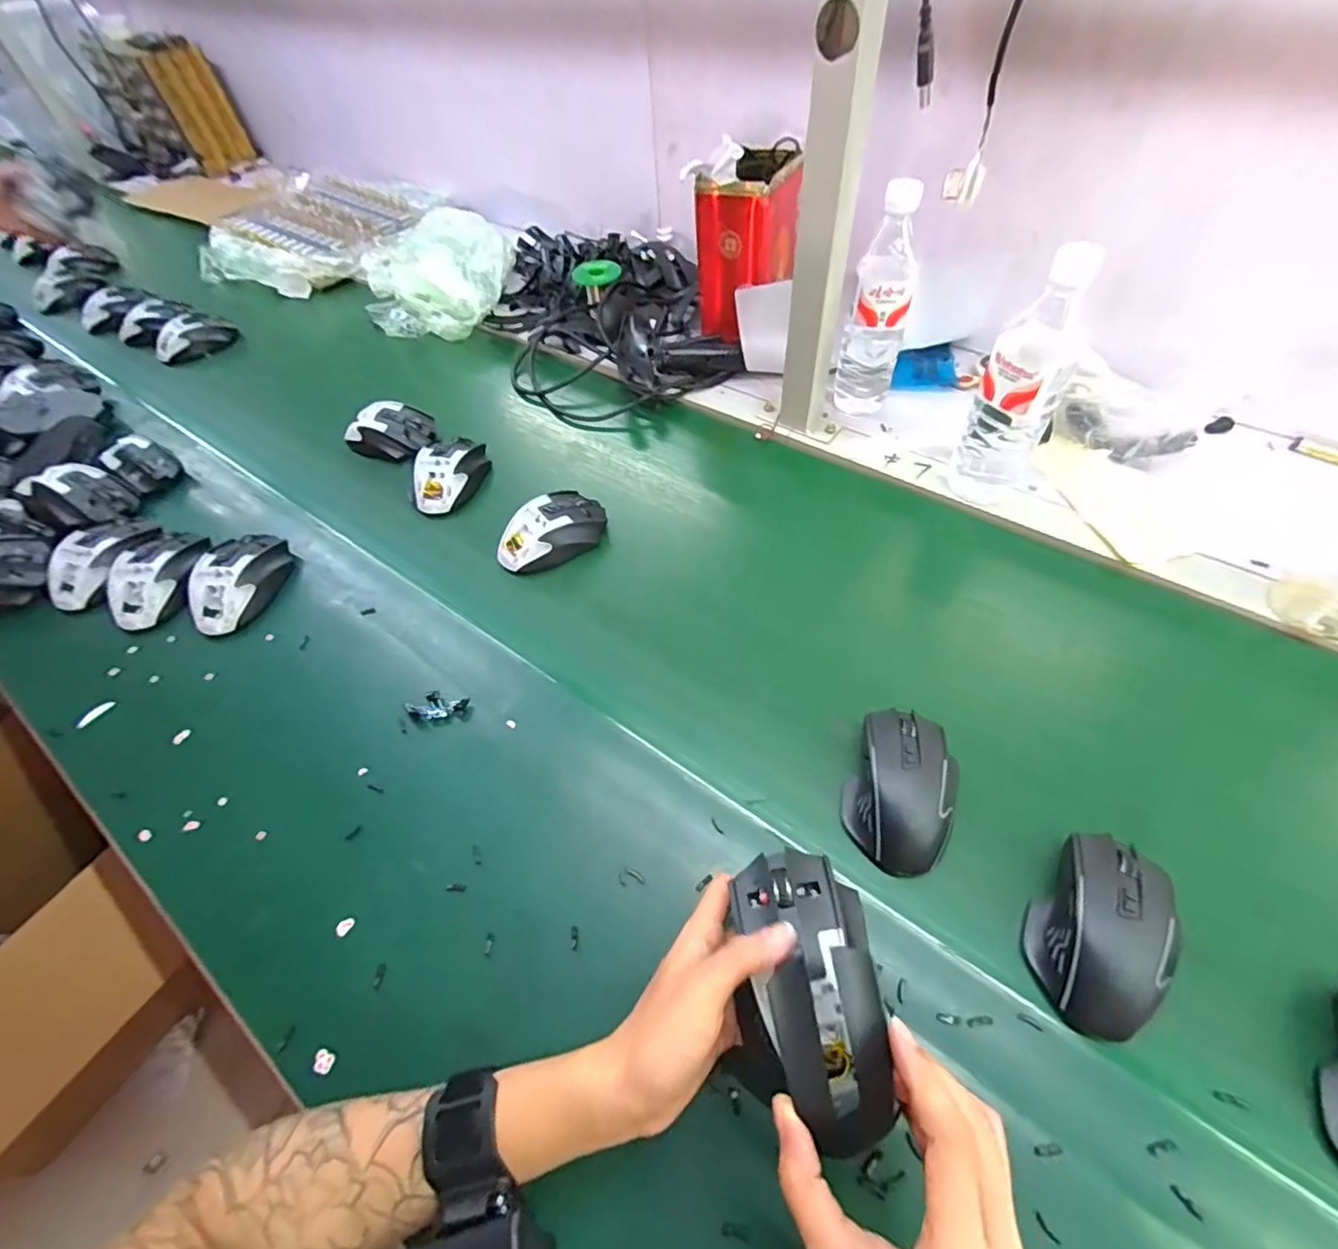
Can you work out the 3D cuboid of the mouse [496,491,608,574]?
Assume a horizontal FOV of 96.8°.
[{"bbox_3d":[-0.120,-0.094,0.612,0.117,0.044,0.070,-30,57,-17],"label":"mouse"}]

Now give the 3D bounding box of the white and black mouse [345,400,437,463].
[{"bbox_3d":[-0.342,-0.243,0.732,0.102,0.040,0.076,15,56,15],"label":"white and black mouse"}]

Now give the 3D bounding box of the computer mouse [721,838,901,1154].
[{"bbox_3d":[0.067,0.175,0.292,0.070,0.041,0.126,-1,57,4],"label":"computer mouse"}]

